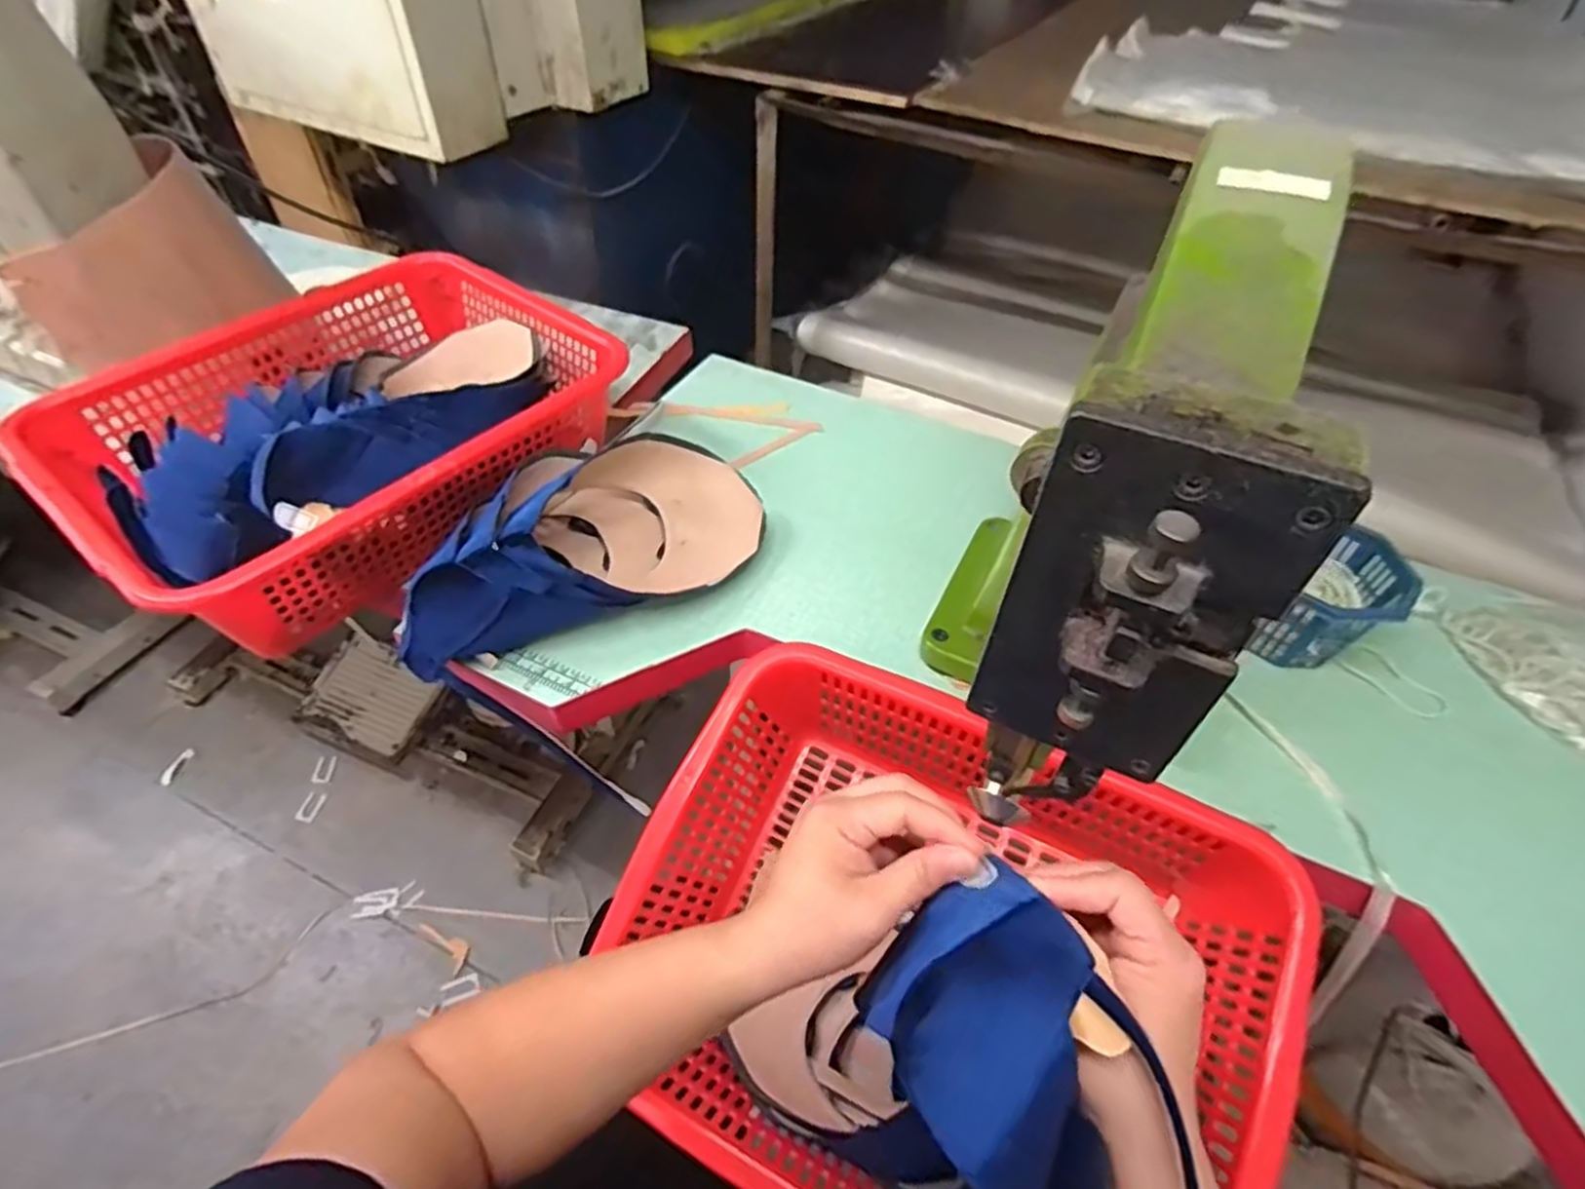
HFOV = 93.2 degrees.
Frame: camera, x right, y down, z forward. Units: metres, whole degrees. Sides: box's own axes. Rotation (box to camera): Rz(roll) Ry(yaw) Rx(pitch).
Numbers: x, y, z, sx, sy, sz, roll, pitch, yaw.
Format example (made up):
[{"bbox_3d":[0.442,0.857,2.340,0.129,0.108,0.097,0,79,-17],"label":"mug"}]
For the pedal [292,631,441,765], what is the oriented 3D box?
[{"bbox_3d":[-0.752,0.189,1.343,0.219,0.035,0.174,21,71,12],"label":"pedal"}]

